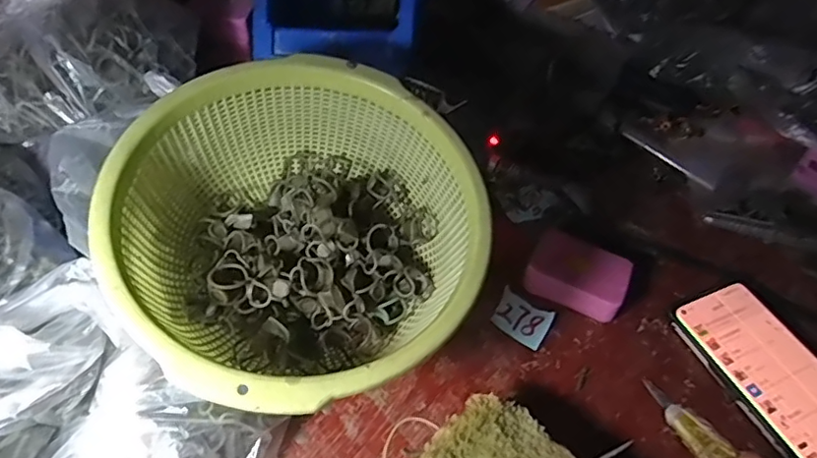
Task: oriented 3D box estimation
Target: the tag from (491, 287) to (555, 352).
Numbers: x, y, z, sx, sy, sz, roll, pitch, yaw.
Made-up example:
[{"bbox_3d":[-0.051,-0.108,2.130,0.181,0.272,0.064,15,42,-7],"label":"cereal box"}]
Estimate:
[{"bbox_3d":[0.083,0.065,0.406,0.041,0.006,0.034,31,55,19],"label":"tag"}]

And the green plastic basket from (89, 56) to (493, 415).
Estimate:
[{"bbox_3d":[-0.055,0.005,0.306,0.187,0.091,0.185,-29,58,-24],"label":"green plastic basket"}]

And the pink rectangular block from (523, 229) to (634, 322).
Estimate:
[{"bbox_3d":[0.127,0.034,0.417,0.069,0.034,0.046,23,53,14],"label":"pink rectangular block"}]

